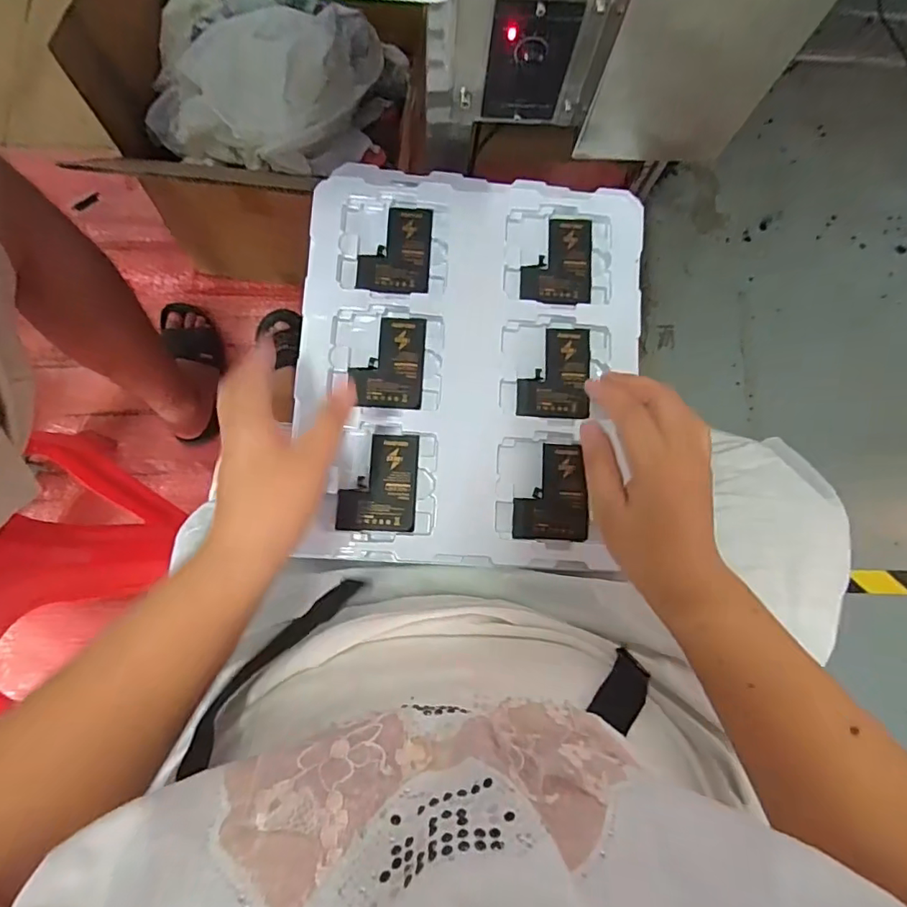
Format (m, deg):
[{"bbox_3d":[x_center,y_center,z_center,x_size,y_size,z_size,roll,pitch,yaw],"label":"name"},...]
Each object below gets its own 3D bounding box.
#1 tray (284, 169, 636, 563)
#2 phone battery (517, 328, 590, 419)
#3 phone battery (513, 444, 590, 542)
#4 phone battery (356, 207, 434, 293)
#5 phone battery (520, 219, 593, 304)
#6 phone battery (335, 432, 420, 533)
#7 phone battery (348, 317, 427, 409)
[{"bbox_3d":[0.014,-0.076,0.438,0.269,0.014,0.324,4,81,-3],"label":"tray"},{"bbox_3d":[0.084,-0.068,0.443,0.059,0.004,0.076,4,81,-3],"label":"phone battery"},{"bbox_3d":[0.079,0.031,0.430,0.060,0.007,0.076,3,81,-3],"label":"phone battery"},{"bbox_3d":[-0.049,-0.173,0.451,0.060,0.004,0.076,3,81,-3],"label":"phone battery"},{"bbox_3d":[0.089,-0.165,0.458,0.061,0.004,0.078,3,81,-3],"label":"phone battery"},{"bbox_3d":[-0.059,0.022,0.423,0.060,0.004,0.078,4,81,-3],"label":"phone battery"},{"bbox_3d":[-0.052,-0.075,0.437,0.056,0.005,0.077,4,81,-3],"label":"phone battery"}]

